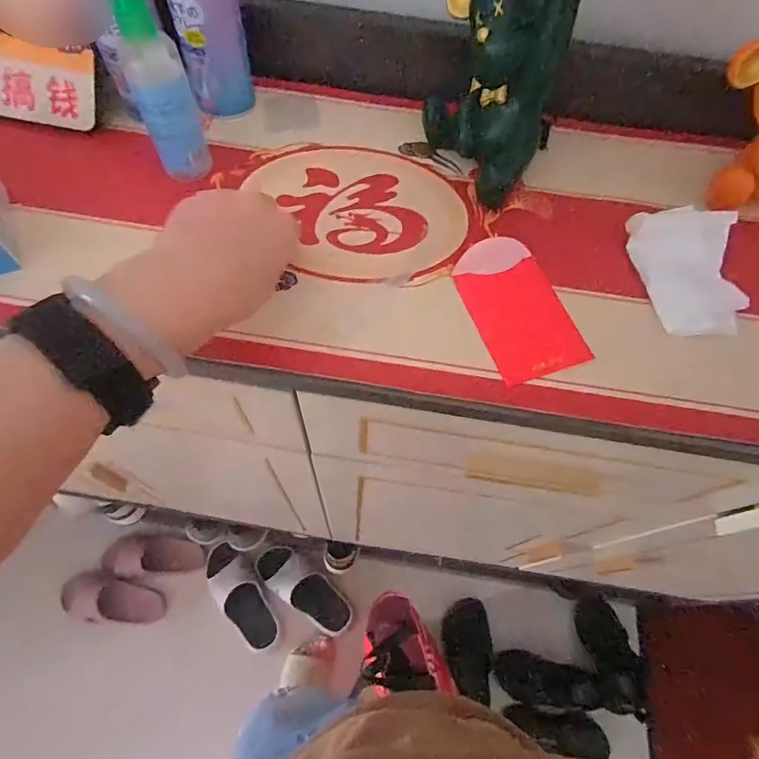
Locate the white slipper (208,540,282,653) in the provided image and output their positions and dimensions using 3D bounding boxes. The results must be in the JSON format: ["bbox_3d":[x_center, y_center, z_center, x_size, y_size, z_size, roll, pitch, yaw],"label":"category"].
[{"bbox_3d":[-0.339,0.534,1.150,0.105,0.052,0.261,-36,71,-18],"label":"white slipper"}]

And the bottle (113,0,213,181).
[{"bbox_3d":[-0.154,-0.206,0.329,0.038,0.136,0.036,-21,67,-13],"label":"bottle"}]

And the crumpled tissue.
[{"bbox_3d":[0.229,-0.078,0.344,0.067,0.040,0.098,3,64,-1],"label":"crumpled tissue"}]

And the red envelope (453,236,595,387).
[{"bbox_3d":[0.100,-0.055,0.342,0.067,0.004,0.114,-17,69,-7],"label":"red envelope"}]

